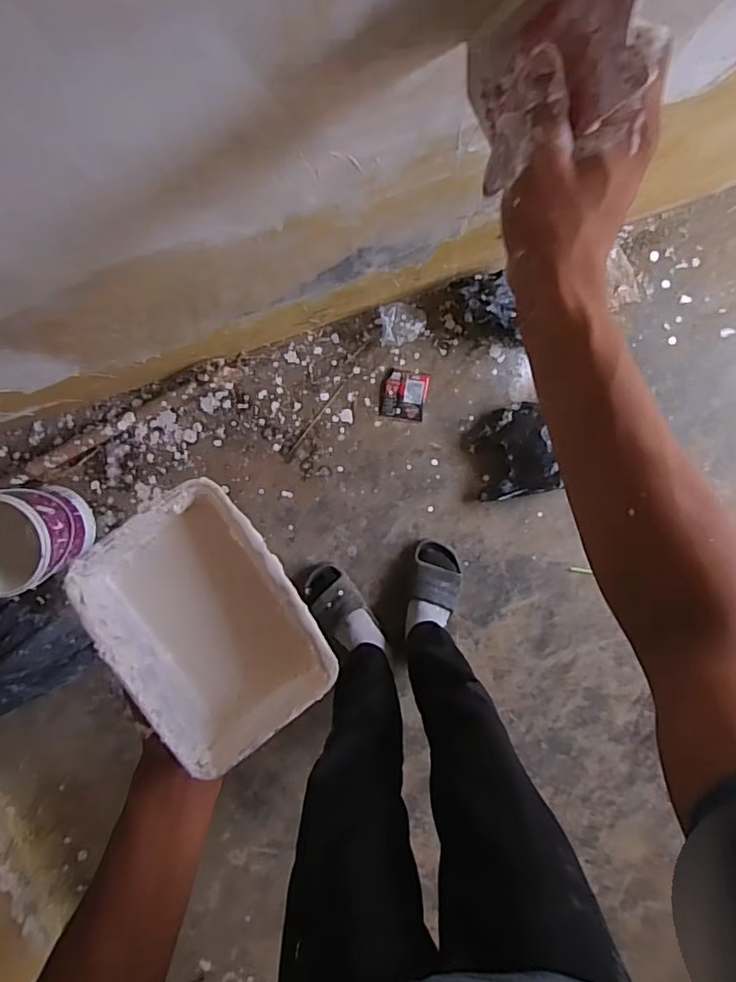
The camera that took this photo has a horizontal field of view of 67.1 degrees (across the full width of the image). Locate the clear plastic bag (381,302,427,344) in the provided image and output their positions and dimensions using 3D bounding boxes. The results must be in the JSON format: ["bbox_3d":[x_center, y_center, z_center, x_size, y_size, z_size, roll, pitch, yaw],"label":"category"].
[{"bbox_3d":[0.069,-0.327,1.086,0.086,0.042,0.075,-2,98,1],"label":"clear plastic bag"}]

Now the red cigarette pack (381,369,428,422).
[{"bbox_3d":[0.074,-0.196,1.139,0.092,0.005,0.097,11,98,-1],"label":"red cigarette pack"}]

